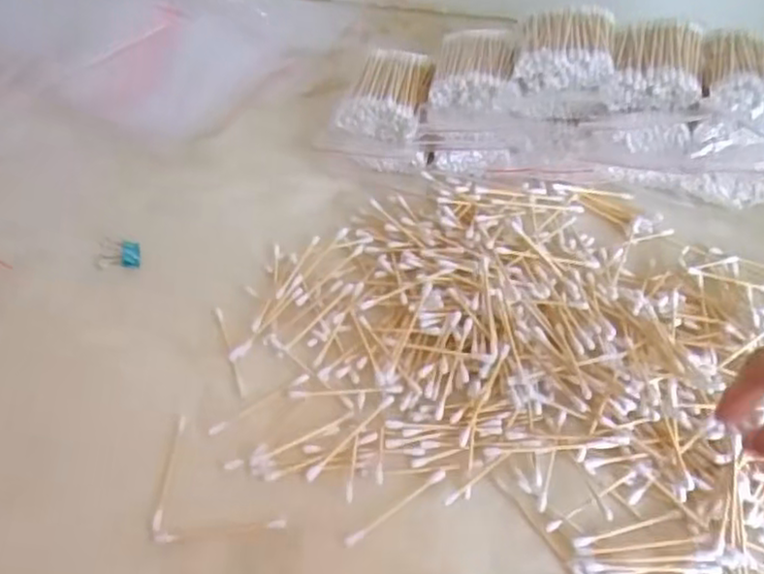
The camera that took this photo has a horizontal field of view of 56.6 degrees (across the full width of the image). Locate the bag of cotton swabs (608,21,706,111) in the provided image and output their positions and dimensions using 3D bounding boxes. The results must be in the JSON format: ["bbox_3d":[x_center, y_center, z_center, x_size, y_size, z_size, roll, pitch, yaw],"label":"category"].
[{"bbox_3d":[0.183,-0.149,0.477,0.057,0.027,0.067,13,53,9],"label":"bag of cotton swabs"}]

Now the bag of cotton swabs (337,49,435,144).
[{"bbox_3d":[0.007,-0.137,0.545,0.059,0.052,0.074,17,55,11],"label":"bag of cotton swabs"}]

